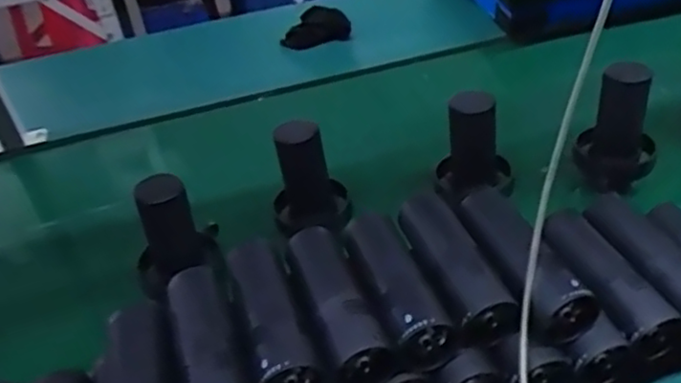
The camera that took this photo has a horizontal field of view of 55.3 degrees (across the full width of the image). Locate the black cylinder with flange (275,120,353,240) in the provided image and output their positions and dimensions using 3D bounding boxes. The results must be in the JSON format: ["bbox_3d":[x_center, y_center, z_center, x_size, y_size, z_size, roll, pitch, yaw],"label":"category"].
[{"bbox_3d":[-0.038,-0.019,0.763,0.087,0.134,0.077,-10,40,-3],"label":"black cylinder with flange"}]

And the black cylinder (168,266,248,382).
[{"bbox_3d":[-0.114,0.132,0.551,0.055,0.042,0.165,-16,40,-9],"label":"black cylinder"}]

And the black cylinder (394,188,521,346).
[{"bbox_3d":[0.101,0.067,0.603,0.055,0.054,0.155,-17,40,-10],"label":"black cylinder"}]

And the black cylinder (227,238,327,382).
[{"bbox_3d":[-0.065,0.107,0.574,0.053,0.047,0.169,-17,41,-11],"label":"black cylinder"}]

